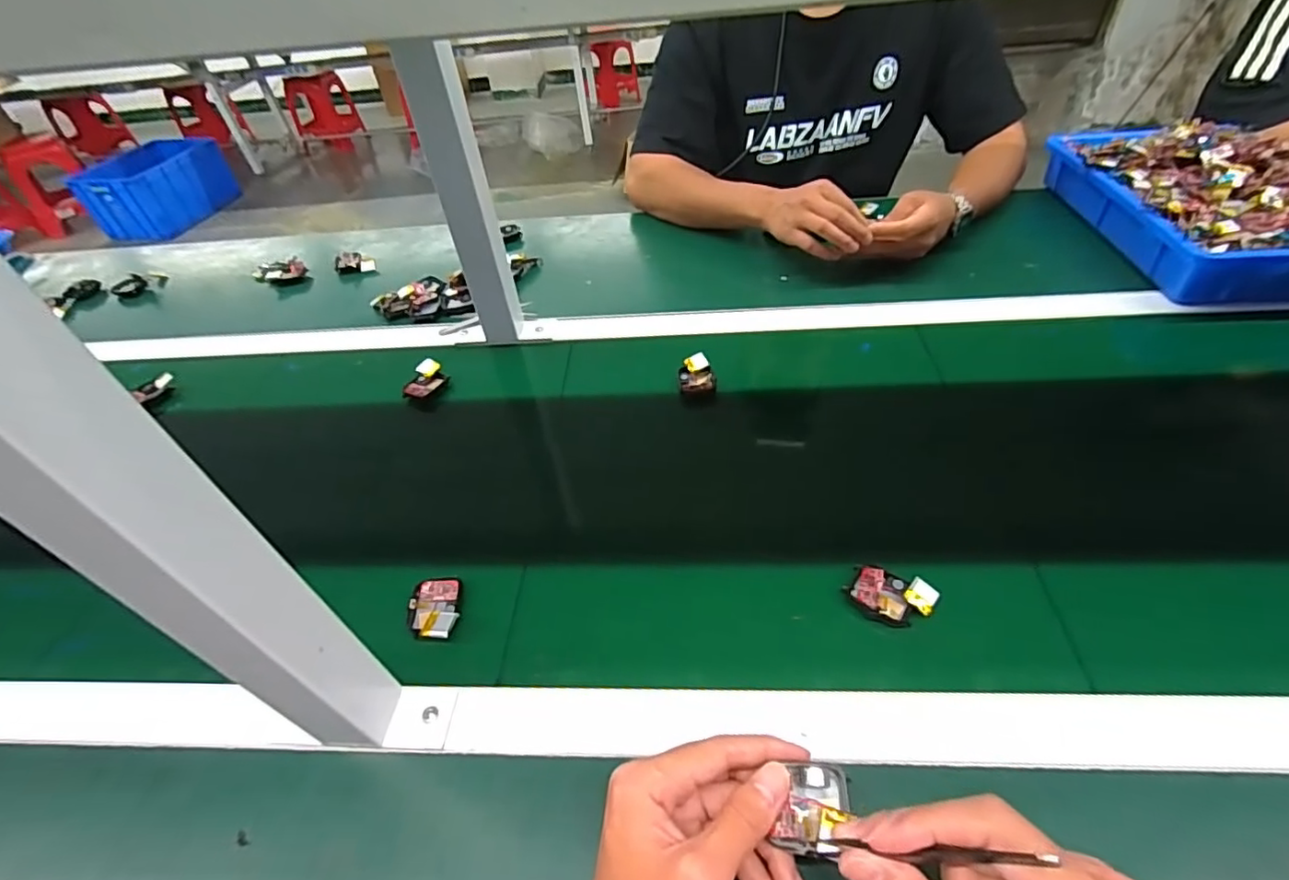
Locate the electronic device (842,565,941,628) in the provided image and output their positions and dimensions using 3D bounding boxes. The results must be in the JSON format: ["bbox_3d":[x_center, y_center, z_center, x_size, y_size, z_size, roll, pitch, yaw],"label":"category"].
[{"bbox_3d":[0.175,0.112,0.412,0.056,0.017,0.036,17,50,21],"label":"electronic device"}]

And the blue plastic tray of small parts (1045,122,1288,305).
[{"bbox_3d":[0.686,-0.292,0.703,0.244,0.087,0.349,-1,43,5],"label":"blue plastic tray of small parts"}]

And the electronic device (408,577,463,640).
[{"bbox_3d":[-0.158,0.126,0.435,0.039,0.014,0.054,-7,45,-1],"label":"electronic device"}]

